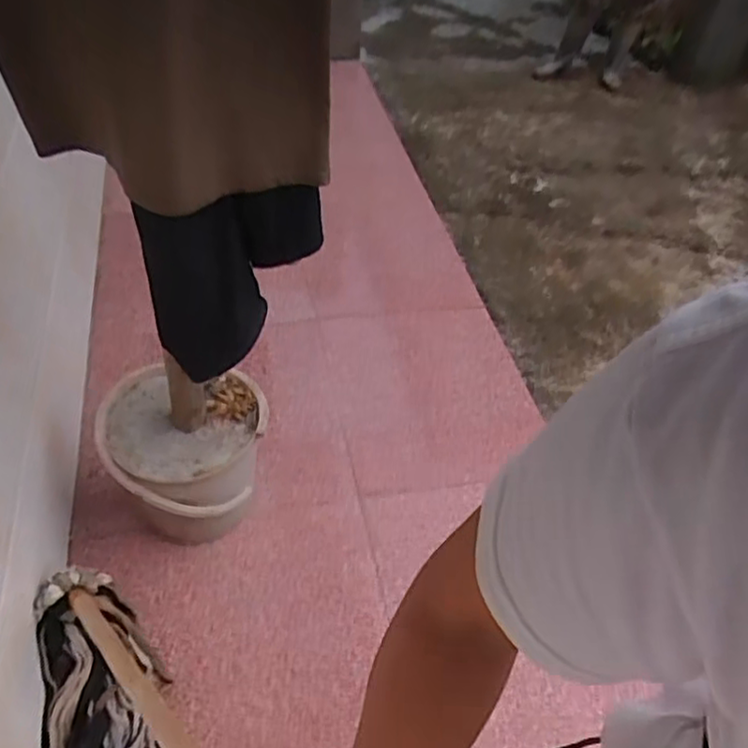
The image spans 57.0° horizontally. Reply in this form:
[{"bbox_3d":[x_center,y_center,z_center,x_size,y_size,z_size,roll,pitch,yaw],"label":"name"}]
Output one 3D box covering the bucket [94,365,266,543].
[{"bbox_3d":[-0.361,0.181,1.359,0.294,0.273,0.271,1,44,-5],"label":"bucket"}]

